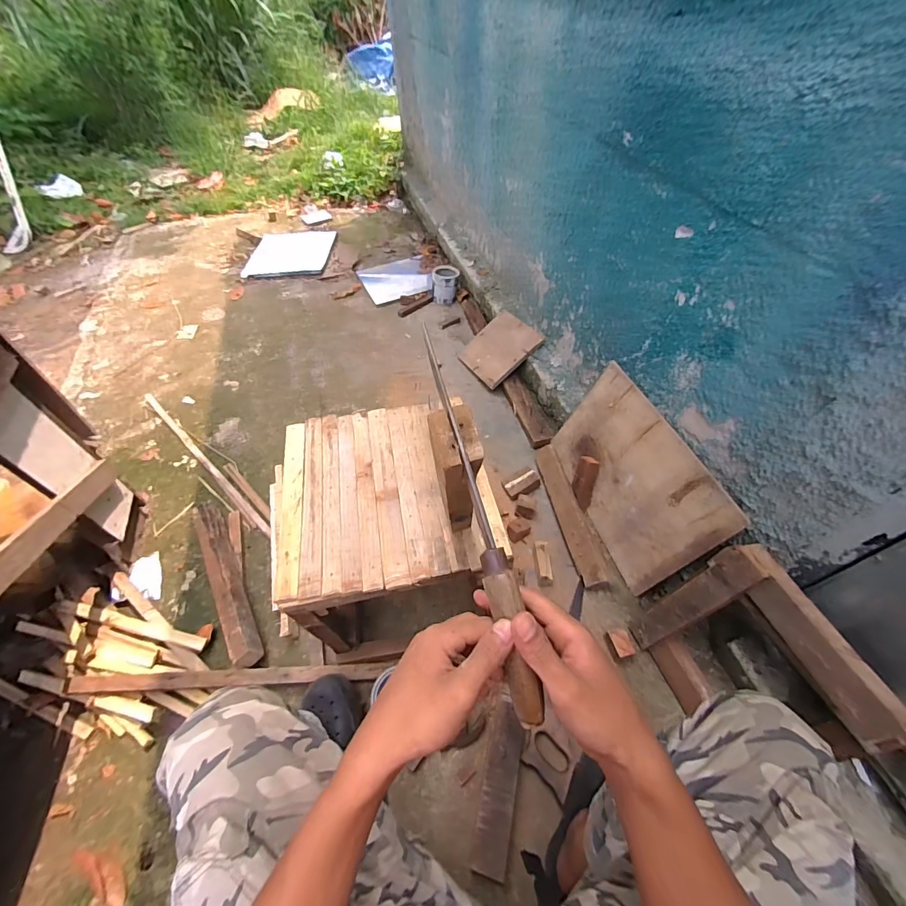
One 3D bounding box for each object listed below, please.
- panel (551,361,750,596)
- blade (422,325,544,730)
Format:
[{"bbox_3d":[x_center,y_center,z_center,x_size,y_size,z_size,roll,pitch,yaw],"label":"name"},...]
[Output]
[{"bbox_3d":[0.448,0.056,1.045,0.015,0.339,0.496,-1,49,-29],"label":"panel"},{"bbox_3d":[0.021,0.043,0.352,0.024,0.025,0.349,-13,73,-6],"label":"blade"}]

